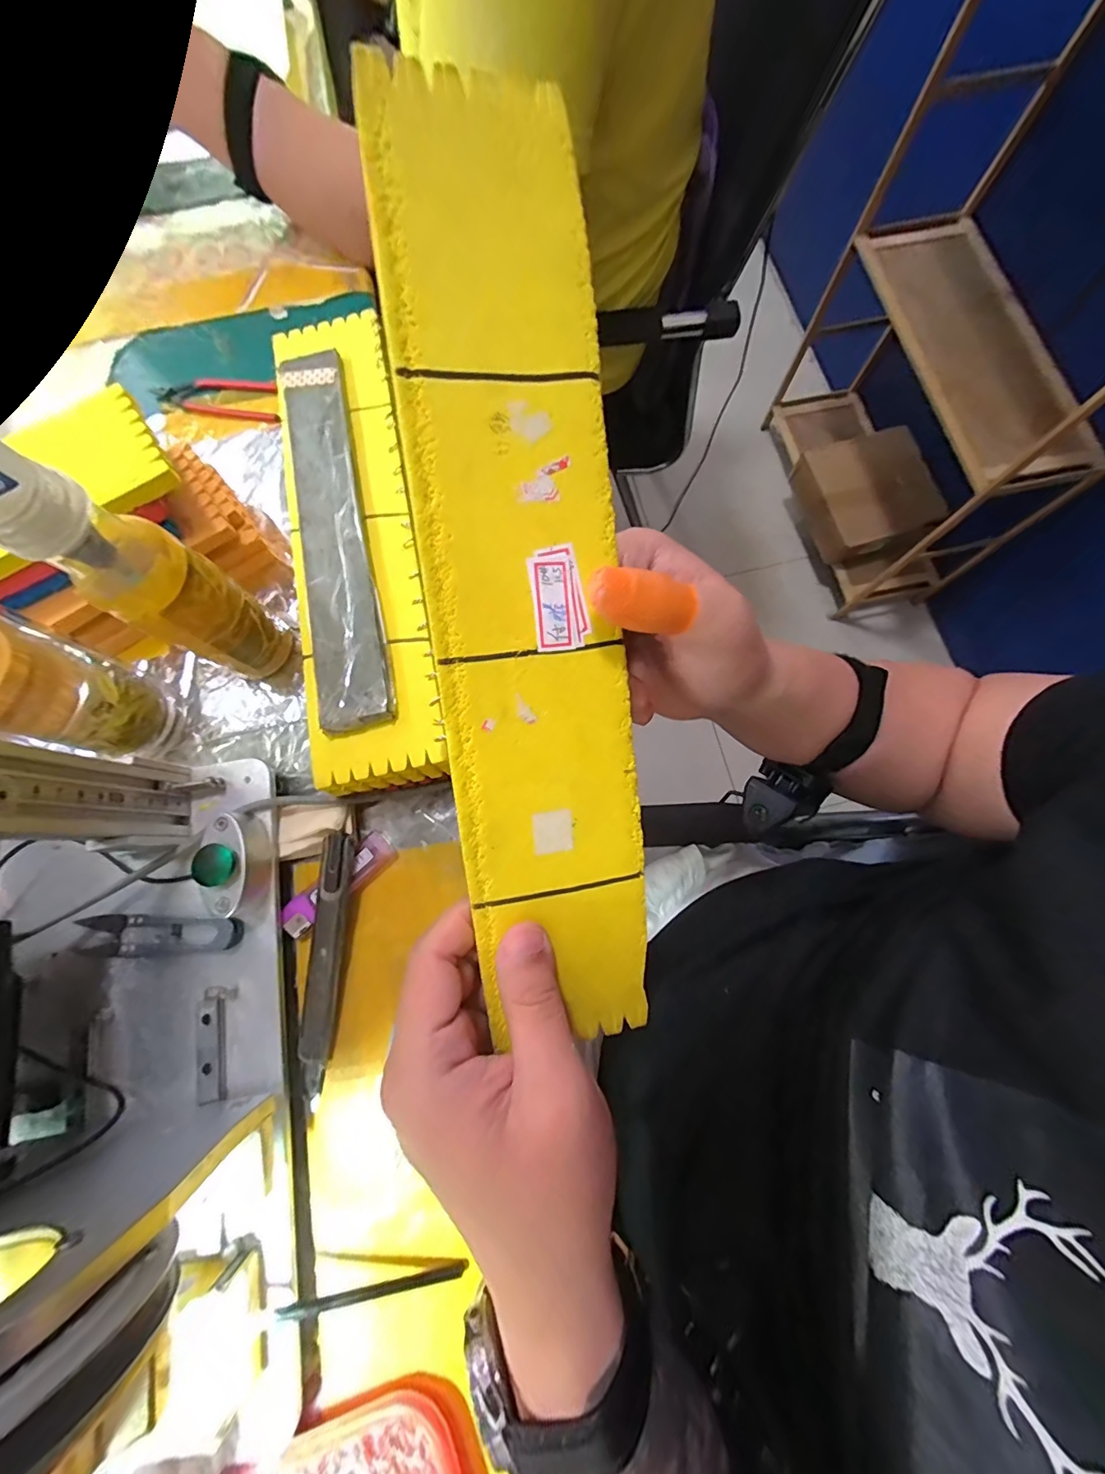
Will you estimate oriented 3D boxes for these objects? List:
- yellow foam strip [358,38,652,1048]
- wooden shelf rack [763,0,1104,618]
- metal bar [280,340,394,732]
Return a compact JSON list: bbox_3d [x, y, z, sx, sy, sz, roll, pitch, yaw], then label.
[{"bbox_3d":[-0.008,-0.044,0.178,0.069,0.004,0.333,-8,99,-13],"label":"yellow foam strip"},{"bbox_3d":[0.755,-0.757,0.848,0.297,0.833,0.743,-6,76,-1],"label":"wooden shelf rack"},{"bbox_3d":[-0.143,-0.138,0.308,0.048,0.011,0.279,-13,77,-3],"label":"metal bar"}]

